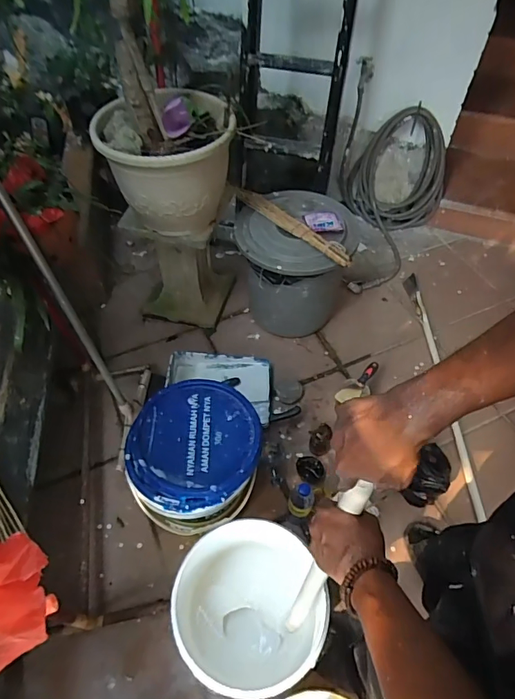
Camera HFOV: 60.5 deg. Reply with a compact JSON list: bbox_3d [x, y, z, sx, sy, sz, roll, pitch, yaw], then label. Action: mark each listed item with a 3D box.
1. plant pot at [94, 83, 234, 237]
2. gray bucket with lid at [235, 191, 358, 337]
[{"bbox_3d":[-0.254,-0.535,1.318,0.377,0.330,0.329,-11,54,-9],"label":"plant pot"},{"bbox_3d":[0.119,-0.297,1.597,0.374,0.409,0.367,0,53,-1],"label":"gray bucket with lid"}]

